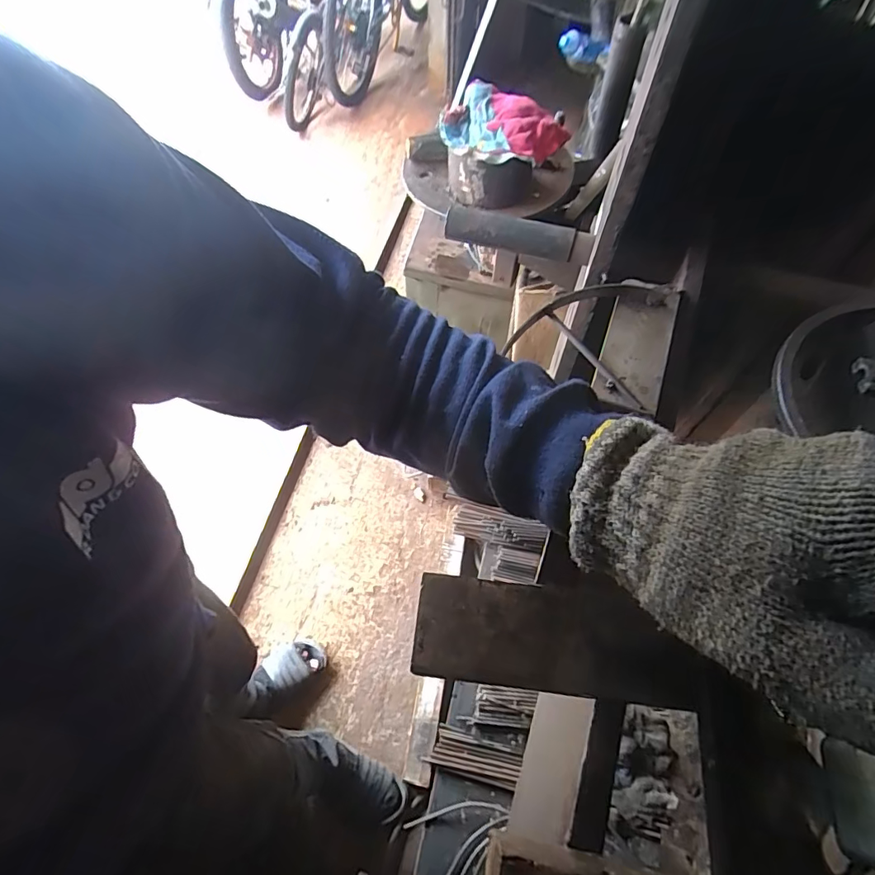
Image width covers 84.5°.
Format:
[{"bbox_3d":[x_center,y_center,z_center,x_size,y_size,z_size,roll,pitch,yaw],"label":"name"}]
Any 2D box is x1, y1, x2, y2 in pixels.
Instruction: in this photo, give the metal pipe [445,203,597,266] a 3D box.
[{"bbox_3d":[0.084,-0.210,0.505,0.152,0.034,0.029,16,61,9],"label":"metal pipe"}]

